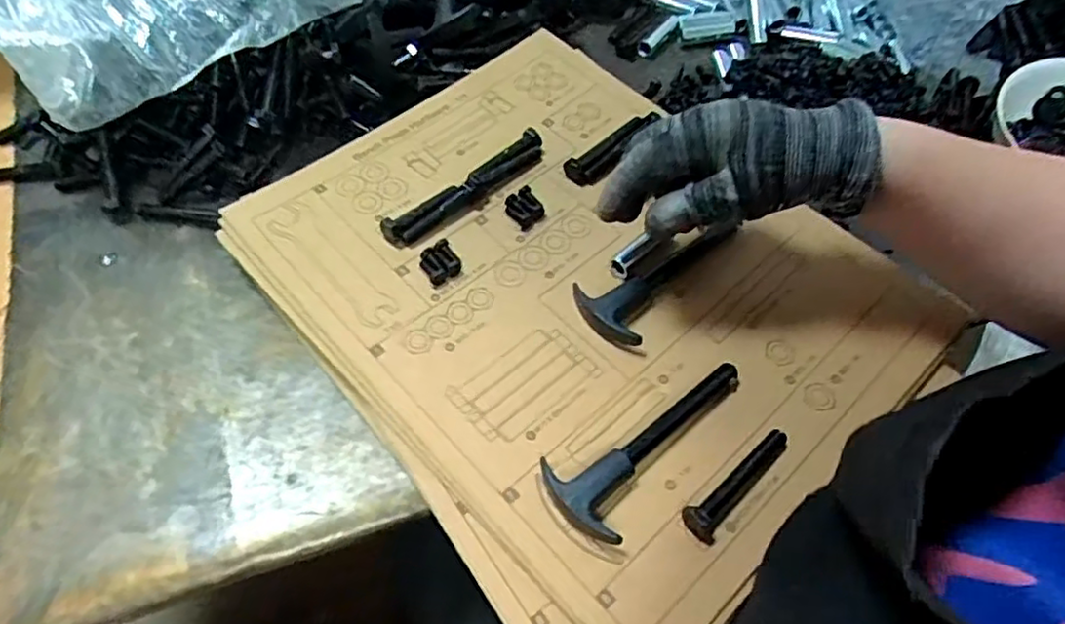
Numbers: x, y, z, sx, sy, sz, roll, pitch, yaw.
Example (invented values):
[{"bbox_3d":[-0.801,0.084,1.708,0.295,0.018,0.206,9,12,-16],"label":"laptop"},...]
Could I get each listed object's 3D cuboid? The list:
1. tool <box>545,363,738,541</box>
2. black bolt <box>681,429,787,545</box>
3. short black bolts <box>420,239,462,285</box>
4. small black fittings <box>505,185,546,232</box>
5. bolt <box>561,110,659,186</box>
[{"bbox_3d":[0.065,0.066,0.358,0.129,0.019,0.051,-36,66,-22],"label":"tool"},{"bbox_3d":[0.107,0.087,0.348,0.019,0.013,0.075,39,64,20],"label":"black bolt"},{"bbox_3d":[-0.059,-0.032,0.424,0.023,0.006,0.028,-30,64,-20],"label":"short black bolts"},{"bbox_3d":[-0.005,-0.071,0.451,0.022,0.007,0.027,-30,64,-20],"label":"small black fittings"},{"bbox_3d":[0.058,-0.118,0.477,0.021,0.016,0.083,40,64,20],"label":"bolt"}]

